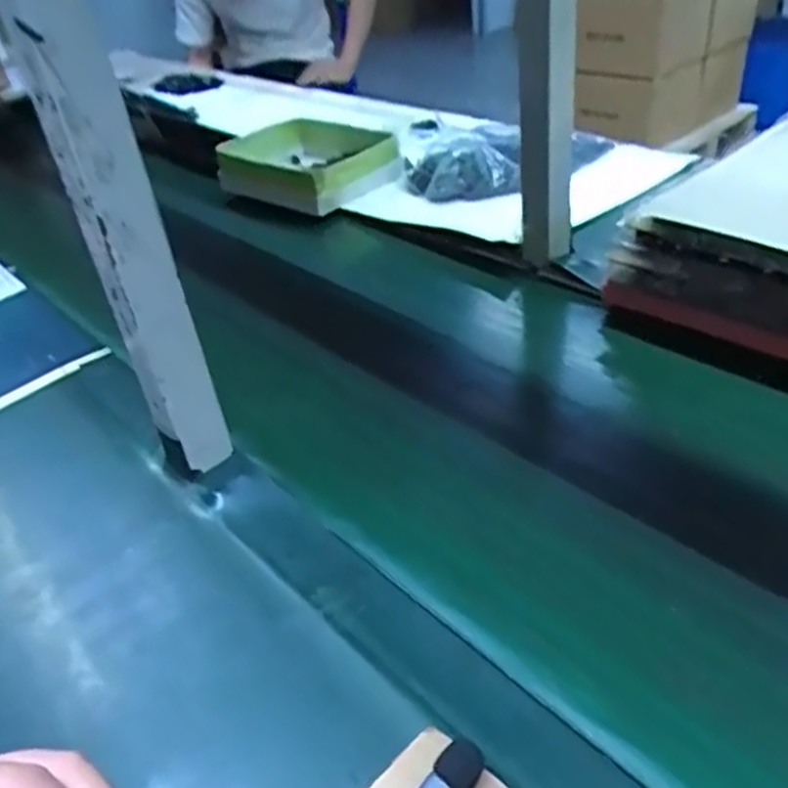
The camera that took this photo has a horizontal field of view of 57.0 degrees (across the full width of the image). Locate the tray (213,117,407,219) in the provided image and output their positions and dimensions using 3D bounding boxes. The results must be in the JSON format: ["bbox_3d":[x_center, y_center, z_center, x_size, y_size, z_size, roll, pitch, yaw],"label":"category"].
[{"bbox_3d":[-0.127,-0.333,1.040,0.191,0.072,0.213,19,43,32],"label":"tray"}]

